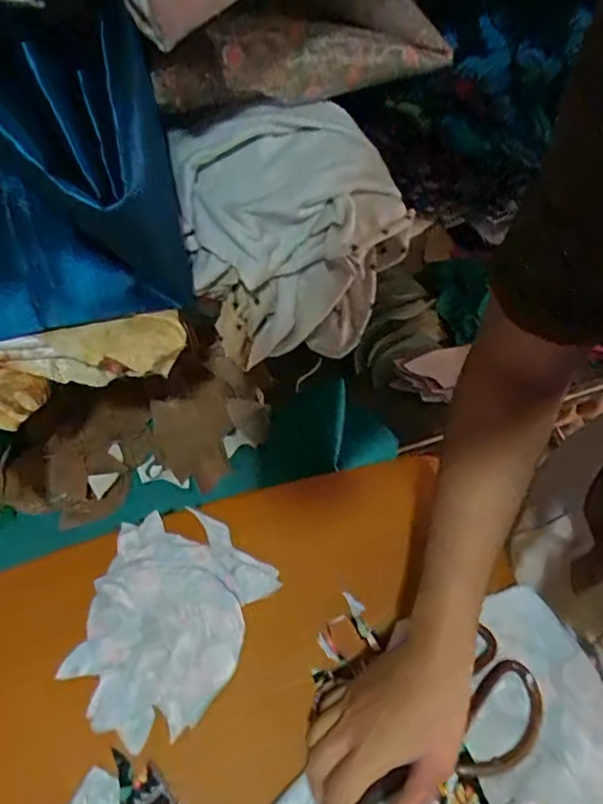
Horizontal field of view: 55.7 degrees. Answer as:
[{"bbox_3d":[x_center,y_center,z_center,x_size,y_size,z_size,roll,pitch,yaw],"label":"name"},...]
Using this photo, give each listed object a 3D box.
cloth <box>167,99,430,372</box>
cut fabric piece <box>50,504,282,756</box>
[{"bbox_3d":[-0.005,-0.145,0.494,0.186,0.163,0.131,-20,56,-11],"label":"cloth"},{"bbox_3d":[-0.116,0.180,0.485,0.143,0.012,0.179,20,58,17],"label":"cut fabric piece"}]

